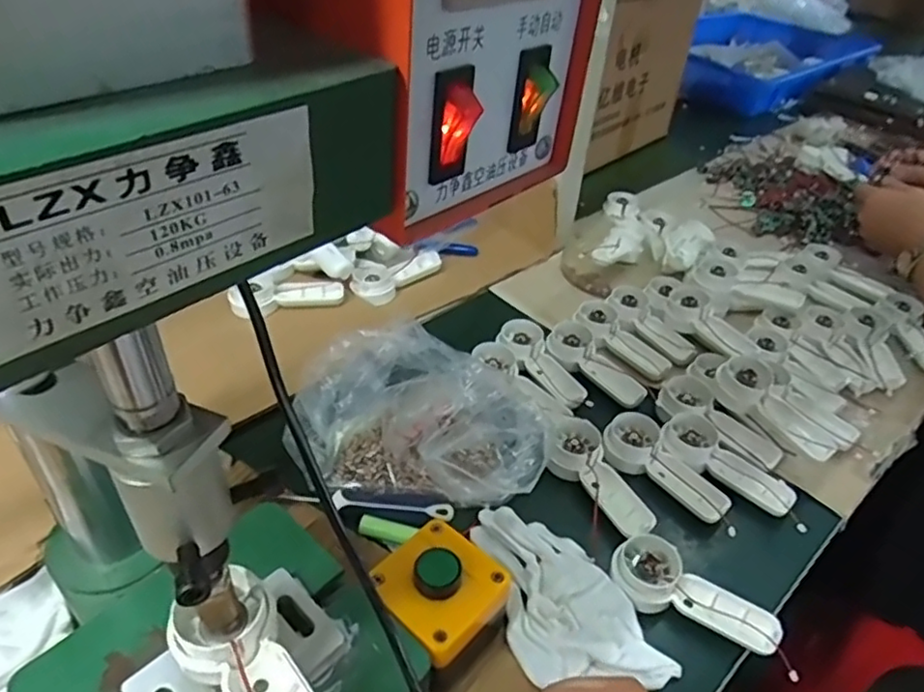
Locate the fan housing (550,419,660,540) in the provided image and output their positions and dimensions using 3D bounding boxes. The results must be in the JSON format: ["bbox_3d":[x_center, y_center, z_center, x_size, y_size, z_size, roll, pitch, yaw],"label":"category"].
[{"bbox_3d":[0.107,0.101,0.505,0.055,0.033,0.112,-21,49,-27],"label":"fan housing"}]

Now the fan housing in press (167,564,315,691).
[{"bbox_3d":[-0.091,0.153,0.284,0.043,0.019,0.105,-24,47,-31],"label":"fan housing in press"}]

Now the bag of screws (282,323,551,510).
[{"bbox_3d":[-0.029,0.044,0.519,0.207,0.056,0.168,14,43,8],"label":"bag of screws"}]

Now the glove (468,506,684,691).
[{"bbox_3d":[0.065,0.168,0.435,0.085,0.011,0.149,-16,47,-23],"label":"glove"}]

